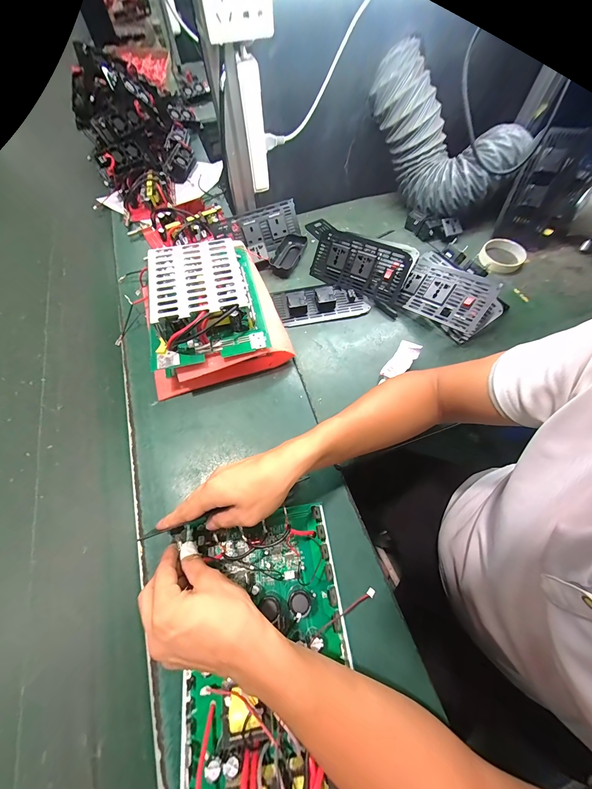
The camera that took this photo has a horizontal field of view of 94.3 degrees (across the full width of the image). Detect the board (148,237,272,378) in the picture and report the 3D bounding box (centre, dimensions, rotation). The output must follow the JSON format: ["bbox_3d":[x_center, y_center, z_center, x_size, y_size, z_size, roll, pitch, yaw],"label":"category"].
[{"bbox_3d":[-0.154,-0.171,0.451,0.183,0.060,0.233,-12,60,-8],"label":"board"}]

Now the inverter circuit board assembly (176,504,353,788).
[{"bbox_3d":[-0.025,0.303,0.274,0.205,0.073,0.350,-2,53,-2],"label":"inverter circuit board assembly"}]

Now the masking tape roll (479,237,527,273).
[{"bbox_3d":[0.447,-0.302,0.594,0.084,0.023,0.098,35,69,15],"label":"masking tape roll"}]

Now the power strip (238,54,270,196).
[{"bbox_3d":[-0.071,-0.457,0.481,0.035,0.166,0.027,-5,60,-4],"label":"power strip"}]

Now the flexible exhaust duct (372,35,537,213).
[{"bbox_3d":[0.287,-0.521,0.577,0.317,0.177,0.114,39,68,-8],"label":"flexible exhaust duct"}]

